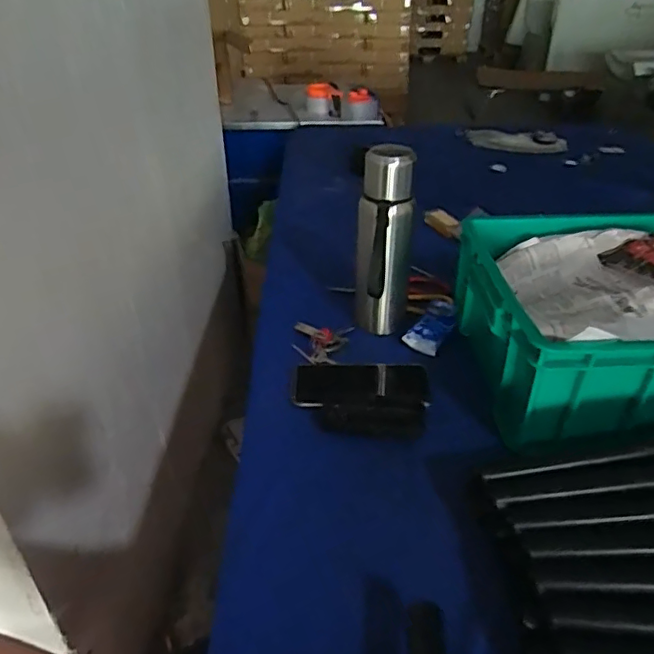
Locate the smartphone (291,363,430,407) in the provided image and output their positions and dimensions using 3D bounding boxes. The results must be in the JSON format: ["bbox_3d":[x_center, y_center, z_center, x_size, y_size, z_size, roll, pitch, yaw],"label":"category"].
[{"bbox_3d":[0.039,0.065,0.668,0.160,0.009,0.079,-1,34,-1],"label":"smartphone"}]

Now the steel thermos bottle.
[{"bbox_3d":[0.072,-0.106,0.715,0.070,0.235,0.059,2,34,4],"label":"steel thermos bottle"}]

